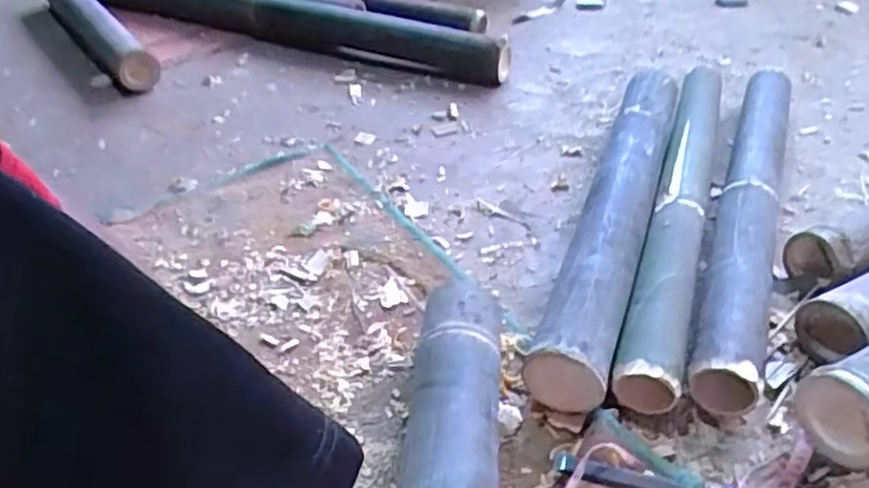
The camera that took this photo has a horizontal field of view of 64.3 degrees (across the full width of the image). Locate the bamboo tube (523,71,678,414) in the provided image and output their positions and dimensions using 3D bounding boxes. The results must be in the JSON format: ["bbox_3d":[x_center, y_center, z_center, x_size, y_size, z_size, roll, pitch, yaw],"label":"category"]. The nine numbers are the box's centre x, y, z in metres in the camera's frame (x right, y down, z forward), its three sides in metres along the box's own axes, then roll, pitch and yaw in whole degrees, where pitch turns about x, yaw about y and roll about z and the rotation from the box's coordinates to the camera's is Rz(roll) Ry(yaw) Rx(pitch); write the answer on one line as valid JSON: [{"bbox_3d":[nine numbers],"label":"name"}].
[{"bbox_3d":[0.222,-0.047,0.831,0.079,0.076,0.582,12,41,19],"label":"bamboo tube"}]

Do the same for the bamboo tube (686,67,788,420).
[{"bbox_3d":[0.383,-0.052,0.838,0.069,0.071,0.621,13,41,20],"label":"bamboo tube"}]

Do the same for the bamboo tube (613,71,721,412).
[{"bbox_3d":[0.308,-0.062,0.859,0.066,0.055,0.649,11,41,18],"label":"bamboo tube"}]

